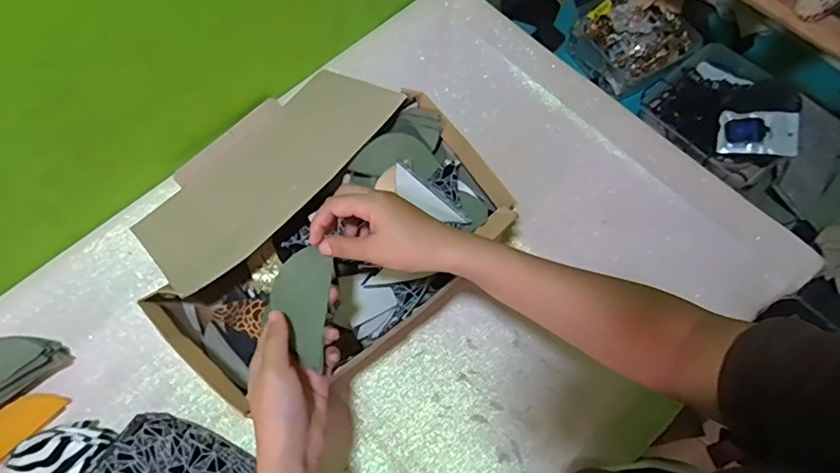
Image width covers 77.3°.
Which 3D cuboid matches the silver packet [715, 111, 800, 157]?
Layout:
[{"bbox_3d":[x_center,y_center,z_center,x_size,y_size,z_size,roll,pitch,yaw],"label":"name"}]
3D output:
[{"bbox_3d":[0.486,-0.148,0.756,0.098,0.010,0.066,5,79,21],"label":"silver packet"}]

